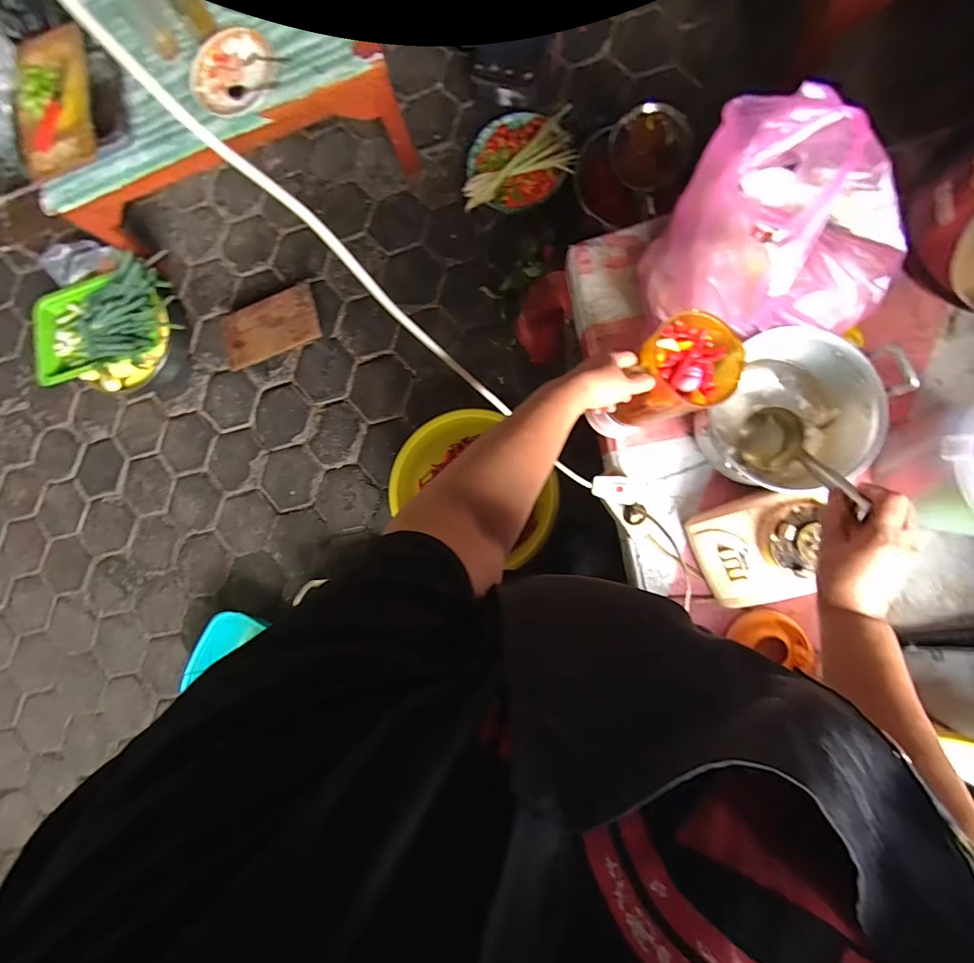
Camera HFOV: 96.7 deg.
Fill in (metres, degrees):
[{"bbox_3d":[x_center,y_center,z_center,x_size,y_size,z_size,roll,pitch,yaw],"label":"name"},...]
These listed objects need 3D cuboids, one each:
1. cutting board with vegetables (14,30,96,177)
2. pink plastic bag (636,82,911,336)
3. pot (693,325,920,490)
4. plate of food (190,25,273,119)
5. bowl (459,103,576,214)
[{"bbox_3d":[-1.061,-0.928,1.057,0.219,0.062,0.297,-7,85,9],"label":"cutting board with vegetables"},{"bbox_3d":[0.379,-0.314,0.528,0.295,0.226,0.216,-4,85,9],"label":"pink plastic bag"},{"bbox_3d":[0.445,-0.098,0.617,0.163,0.147,0.181,37,92,10],"label":"pot"},{"bbox_3d":[-0.617,-0.992,1.052,0.206,0.049,0.207,-1,86,9],"label":"plate of food"},{"bbox_3d":[0.089,-0.897,1.211,0.297,0.082,0.227,-1,86,9],"label":"bowl"}]

